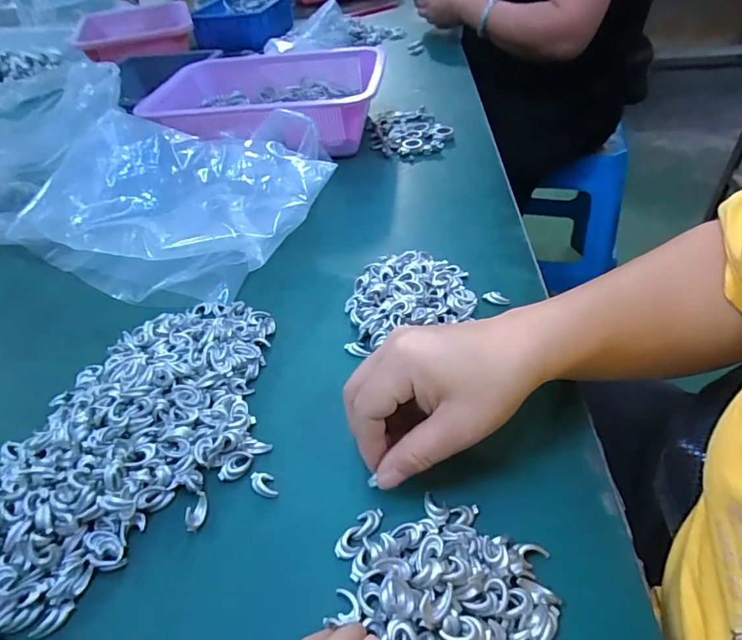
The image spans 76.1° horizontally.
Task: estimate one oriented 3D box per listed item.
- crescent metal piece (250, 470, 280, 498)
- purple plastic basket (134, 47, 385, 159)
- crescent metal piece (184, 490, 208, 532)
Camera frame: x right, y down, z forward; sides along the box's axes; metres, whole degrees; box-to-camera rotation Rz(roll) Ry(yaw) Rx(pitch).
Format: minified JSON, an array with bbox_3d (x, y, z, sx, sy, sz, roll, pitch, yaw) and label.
[{"bbox_3d":[-0.066,0.100,0.289,0.014,0.004,0.019,-20,45,-13],"label":"crescent metal piece"},{"bbox_3d":[-0.140,-0.295,0.660,0.304,0.076,0.260,0,44,8],"label":"purple plastic basket"},{"bbox_3d":[-0.102,0.112,0.278,0.012,0.006,0.022,-8,44,-5],"label":"crescent metal piece"}]

